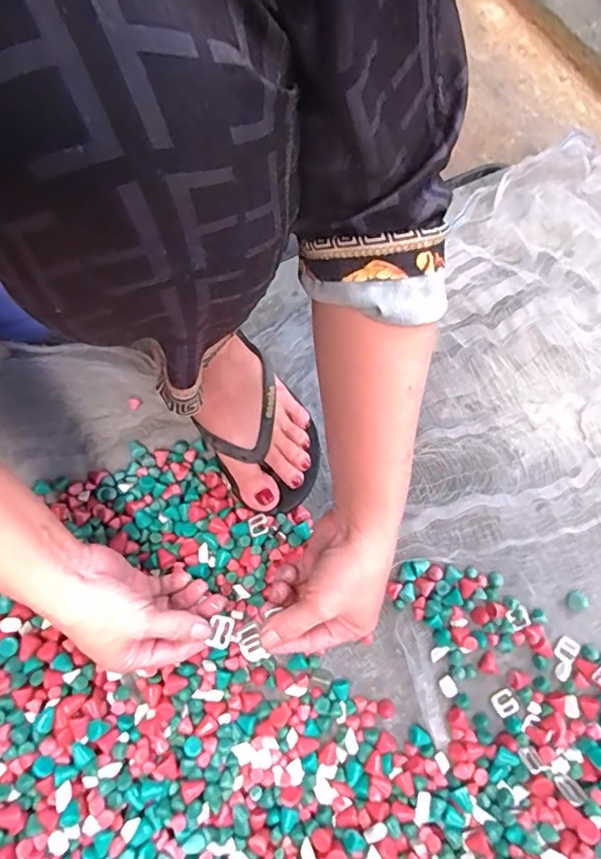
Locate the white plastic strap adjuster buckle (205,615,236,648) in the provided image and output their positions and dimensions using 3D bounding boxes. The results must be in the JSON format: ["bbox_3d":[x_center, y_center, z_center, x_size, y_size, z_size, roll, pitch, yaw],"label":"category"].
[{"bbox_3d":[-0.059,0.150,0.397,0.017,0.009,0.022,8,69,3],"label":"white plastic strap adjuster buckle"}]

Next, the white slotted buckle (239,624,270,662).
[{"bbox_3d":[-0.035,0.152,0.379,0.016,0.007,0.024,-22,70,-8],"label":"white slotted buckle"}]

